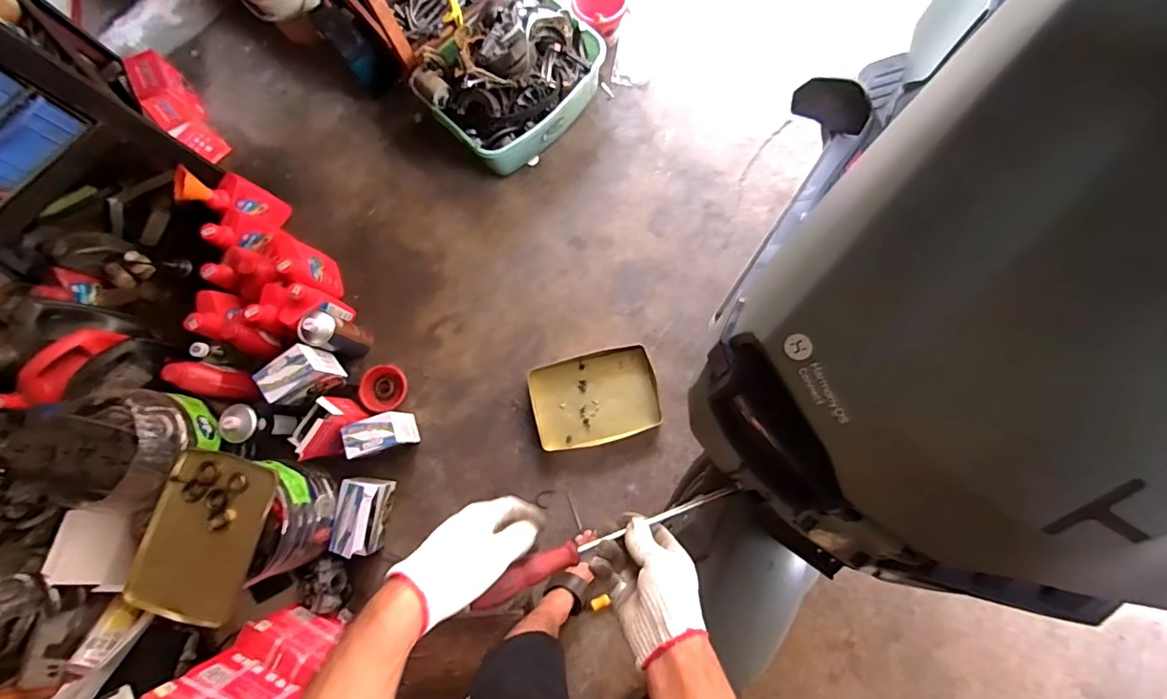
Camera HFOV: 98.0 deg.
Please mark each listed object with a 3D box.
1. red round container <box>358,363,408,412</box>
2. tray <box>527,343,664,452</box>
[{"bbox_3d":[-0.501,0.097,1.284,0.112,0.055,0.115,-1,81,4],"label":"red round container"},{"bbox_3d":[0.026,0.122,1.275,0.303,0.041,0.225,-13,80,2],"label":"tray"}]

